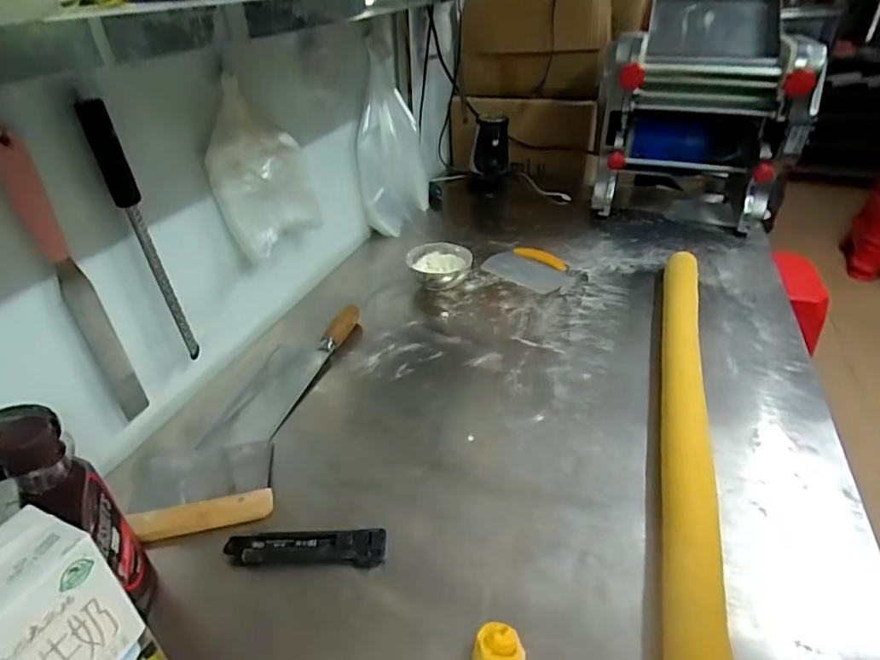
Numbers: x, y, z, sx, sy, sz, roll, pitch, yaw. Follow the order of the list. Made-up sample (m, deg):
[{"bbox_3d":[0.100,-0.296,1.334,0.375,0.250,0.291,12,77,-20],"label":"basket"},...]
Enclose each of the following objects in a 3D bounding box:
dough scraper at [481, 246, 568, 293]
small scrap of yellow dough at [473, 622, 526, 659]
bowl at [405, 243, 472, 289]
[{"bbox_3d":[0.178,-0.124,0.995,0.167,0.009,0.136,29,45,35],"label":"dough scraper"},{"bbox_3d":[0.049,0.267,0.428,0.041,0.033,0.035,7,36,11],"label":"small scrap of yellow dough"},{"bbox_3d":[-0.004,-0.112,0.933,0.113,0.057,0.107,-1,35,1],"label":"bowl"}]

